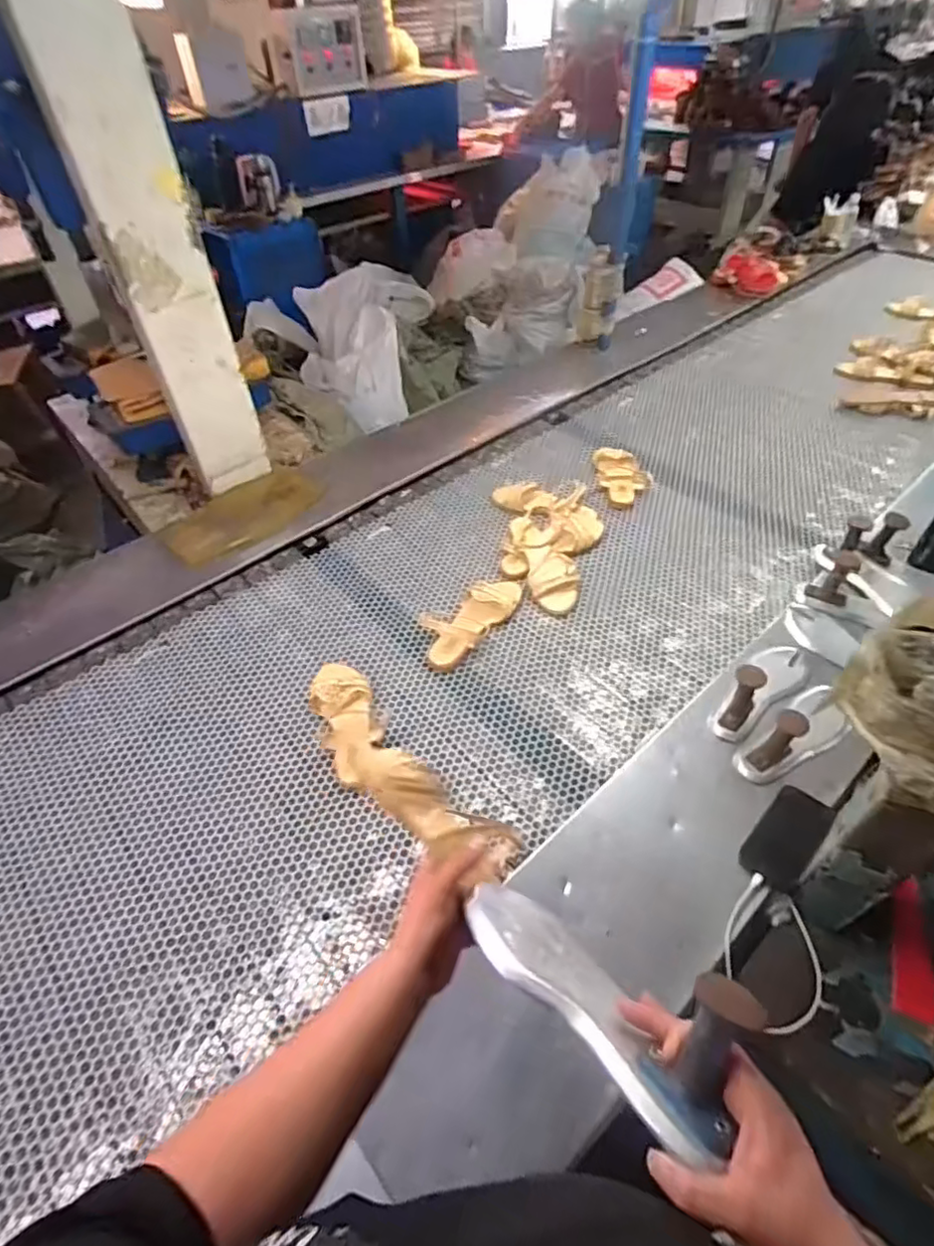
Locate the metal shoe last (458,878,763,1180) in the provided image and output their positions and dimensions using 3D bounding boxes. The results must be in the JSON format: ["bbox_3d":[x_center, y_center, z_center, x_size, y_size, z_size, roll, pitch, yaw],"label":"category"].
[{"bbox_3d":[0.088,0.270,0.466,0.089,0.064,0.245,-39,32,-28],"label":"metal shoe last"}]

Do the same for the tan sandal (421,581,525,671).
[{"bbox_3d":[0.000,-0.015,1.164,0.241,0.031,0.128,-37,56,-27],"label":"tan sandal"}]

